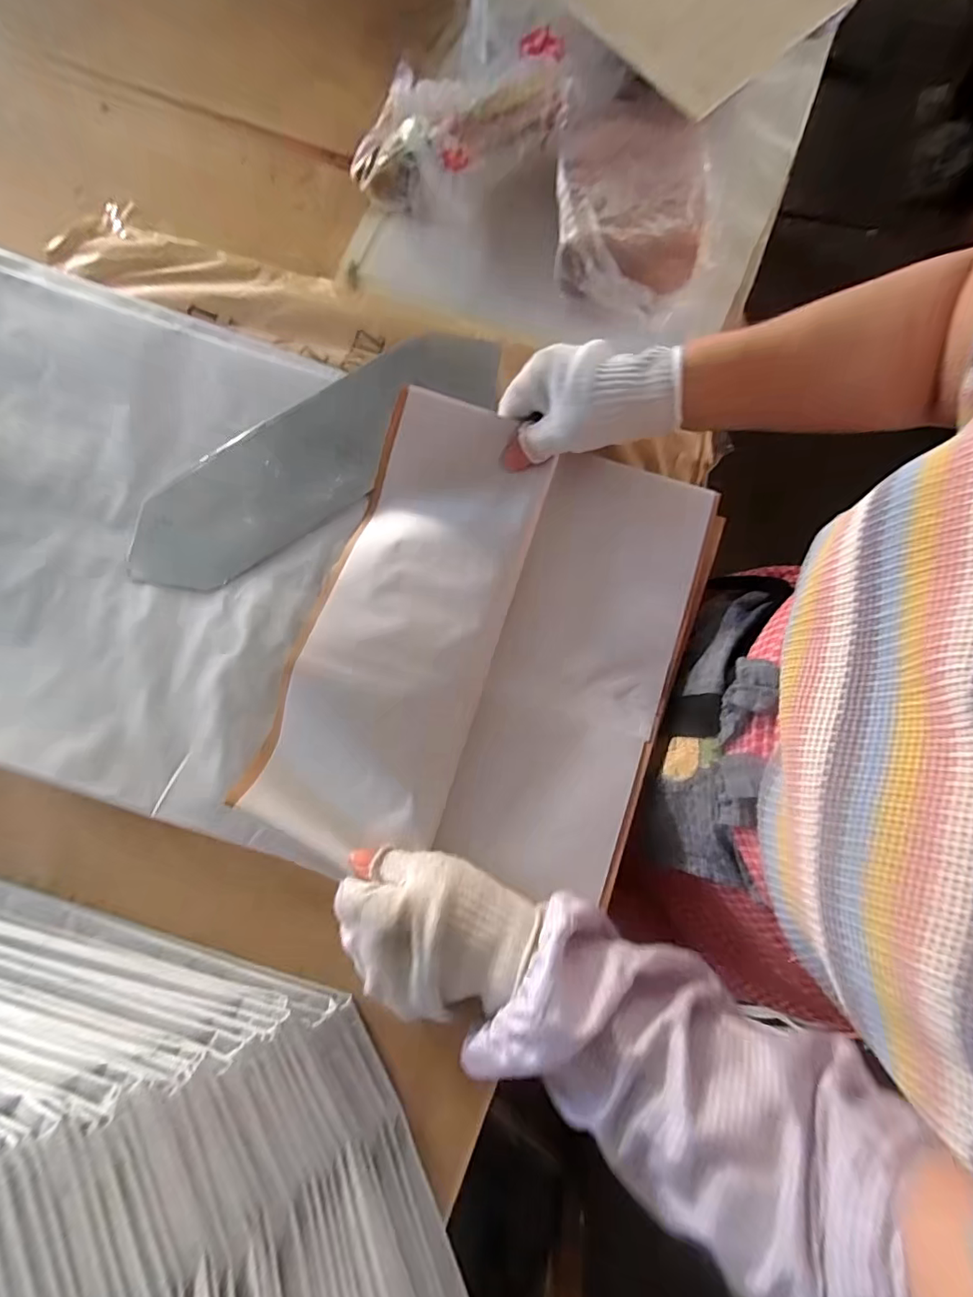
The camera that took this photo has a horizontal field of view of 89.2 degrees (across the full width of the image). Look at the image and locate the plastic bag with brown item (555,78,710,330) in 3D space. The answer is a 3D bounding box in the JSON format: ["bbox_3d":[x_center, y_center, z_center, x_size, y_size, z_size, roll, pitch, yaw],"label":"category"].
[{"bbox_3d":[0.119,-0.383,0.431,0.121,0.074,0.167,9,77,-1],"label":"plastic bag with brown item"}]

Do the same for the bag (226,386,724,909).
[{"bbox_3d":[0.009,-0.008,0.356,0.254,0.056,0.328,20,76,3],"label":"bag"}]

